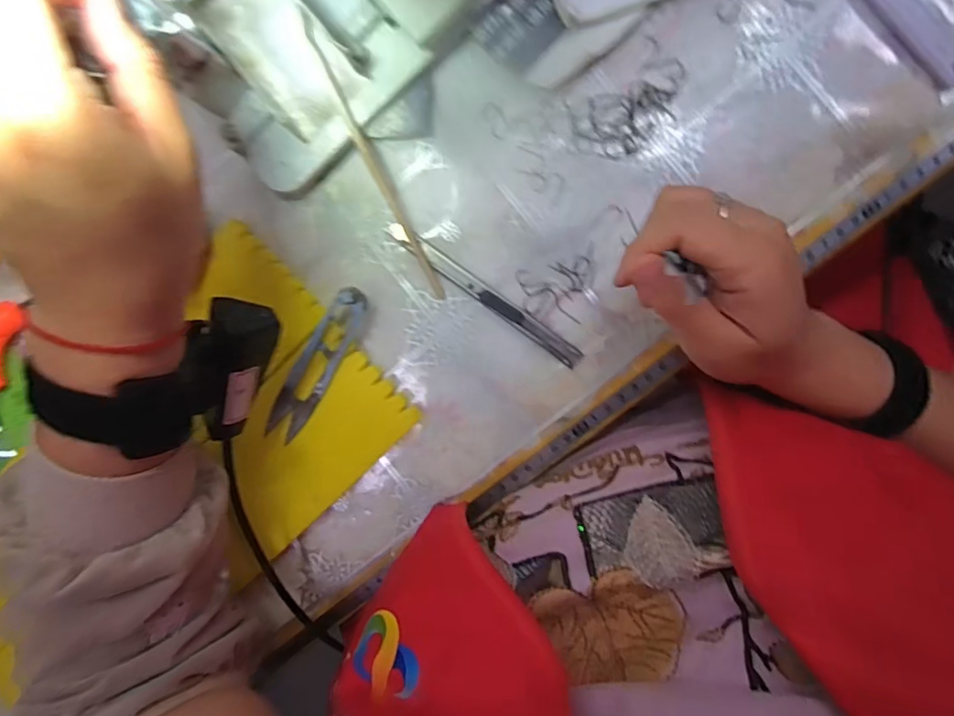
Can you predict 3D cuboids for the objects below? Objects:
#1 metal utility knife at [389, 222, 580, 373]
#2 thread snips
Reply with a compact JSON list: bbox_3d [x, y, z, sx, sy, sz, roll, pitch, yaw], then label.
[{"bbox_3d":[0.005,-0.037,0.329,0.134,0.004,0.011,37,98,2],"label":"metal utility knife"},{"bbox_3d":[-0.093,0.005,0.330,0.024,0.015,0.100,34,98,2],"label":"thread snips"}]

